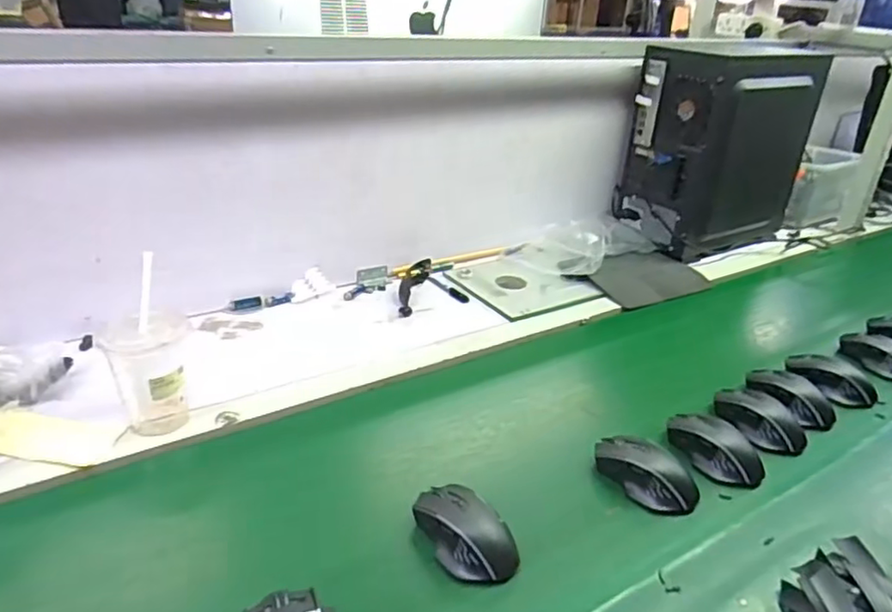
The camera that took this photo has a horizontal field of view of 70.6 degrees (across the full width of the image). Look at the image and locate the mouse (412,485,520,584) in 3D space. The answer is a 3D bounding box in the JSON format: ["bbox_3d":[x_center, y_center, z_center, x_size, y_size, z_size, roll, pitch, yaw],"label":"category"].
[{"bbox_3d":[0.021,0.215,0.610,0.070,0.036,0.111,-14,32,-31],"label":"mouse"}]

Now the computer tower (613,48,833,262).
[{"bbox_3d":[0.577,-0.326,1.312,0.398,0.370,0.189,-14,32,-31],"label":"computer tower"}]

